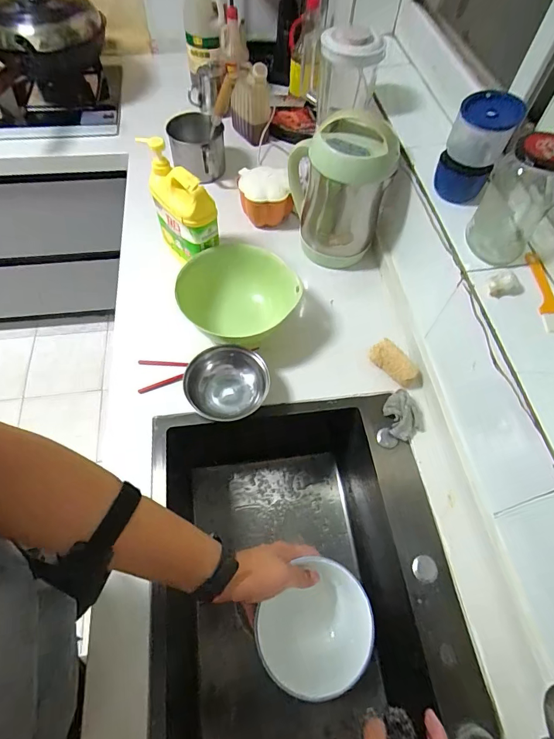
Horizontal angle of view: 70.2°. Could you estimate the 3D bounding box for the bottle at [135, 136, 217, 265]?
[{"bbox_3d":[-0.175,-0.301,0.752,0.074,0.221,0.139,-33,66,-20],"label":"bottle"}]

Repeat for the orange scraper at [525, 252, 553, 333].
[{"bbox_3d":[0.405,-0.114,0.582,0.041,0.013,0.142,4,59,0],"label":"orange scraper"}]

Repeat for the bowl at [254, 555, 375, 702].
[{"bbox_3d":[0.041,0.297,0.455,0.126,0.090,0.117,1,59,-2],"label":"bowl"}]

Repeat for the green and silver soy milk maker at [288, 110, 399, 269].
[{"bbox_3d":[0.126,-0.375,0.814,0.136,0.270,0.194,-15,61,-11],"label":"green and silver soy milk maker"}]

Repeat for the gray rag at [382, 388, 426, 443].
[{"bbox_3d":[0.233,0.078,0.702,0.070,0.042,0.085,-5,60,-5],"label":"gray rag"}]

